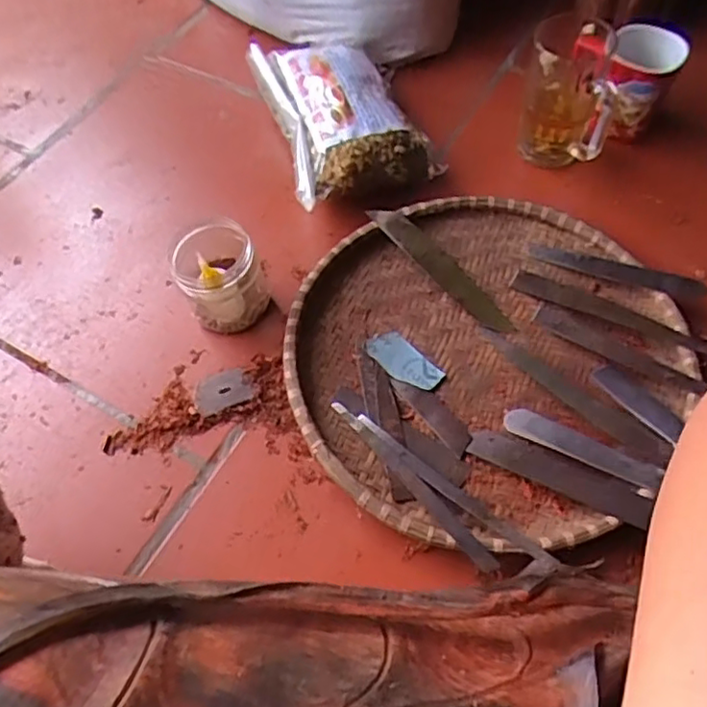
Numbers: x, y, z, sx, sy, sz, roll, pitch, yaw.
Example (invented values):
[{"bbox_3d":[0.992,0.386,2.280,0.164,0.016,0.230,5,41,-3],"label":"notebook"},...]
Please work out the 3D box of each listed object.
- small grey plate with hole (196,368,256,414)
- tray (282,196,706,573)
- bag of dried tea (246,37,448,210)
[{"bbox_3d":[-0.117,0.032,0.566,0.049,0.005,0.040,-21,60,-9],"label":"small grey plate with hole"},{"bbox_3d":[0.110,0.001,0.559,0.324,0.034,0.335,29,65,19],"label":"tray"},{"bbox_3d":[-0.018,-0.261,0.700,0.143,0.075,0.238,-18,59,-8],"label":"bag of dried tea"}]

